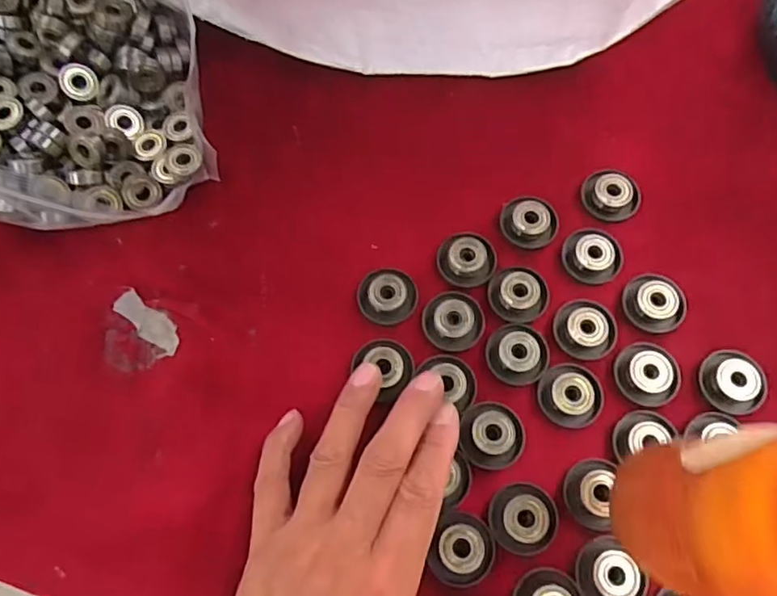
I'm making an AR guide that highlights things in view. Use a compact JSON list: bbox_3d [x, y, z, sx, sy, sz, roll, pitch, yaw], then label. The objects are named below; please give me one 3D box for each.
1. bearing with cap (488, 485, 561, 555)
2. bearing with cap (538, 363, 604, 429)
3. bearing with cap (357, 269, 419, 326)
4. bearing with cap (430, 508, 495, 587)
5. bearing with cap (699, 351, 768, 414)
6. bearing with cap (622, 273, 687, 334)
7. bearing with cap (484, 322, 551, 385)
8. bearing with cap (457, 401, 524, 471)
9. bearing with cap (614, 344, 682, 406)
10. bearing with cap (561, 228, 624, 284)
[{"bbox_3d":[0.066,0.106,0.283,0.032,0.011,0.032,-1,71,2],"label":"bearing with cap"},{"bbox_3d":[0.095,0.050,0.305,0.033,0.006,0.032,-1,71,2],"label":"bearing with cap"},{"bbox_3d":[0.000,-0.002,0.326,0.031,0.008,0.031,-1,71,2],"label":"bearing with cap"},{"bbox_3d":[0.036,0.119,0.279,0.029,0.011,0.032,16,72,7],"label":"bearing with cap"},{"bbox_3d":[0.180,0.043,0.306,0.031,0.009,0.033,-1,71,2],"label":"bearing with cap"},{"bbox_3d":[0.146,0.002,0.322,0.034,0.008,0.032,-1,71,2],"label":"bearing with cap"},{"bbox_3d":[0.069,0.029,0.312,0.032,0.006,0.033,-1,71,2],"label":"bearing with cap"},{"bbox_3d":[0.054,0.069,0.298,0.032,0.009,0.033,-1,71,2],"label":"bearing with cap"},{"bbox_3d":[0.136,0.039,0.307,0.032,0.007,0.032,-42,75,-12],"label":"bearing with cap"},{"bbox_3d":[0.115,-0.024,0.331,0.033,0.009,0.028,8,71,5],"label":"bearing with cap"}]

